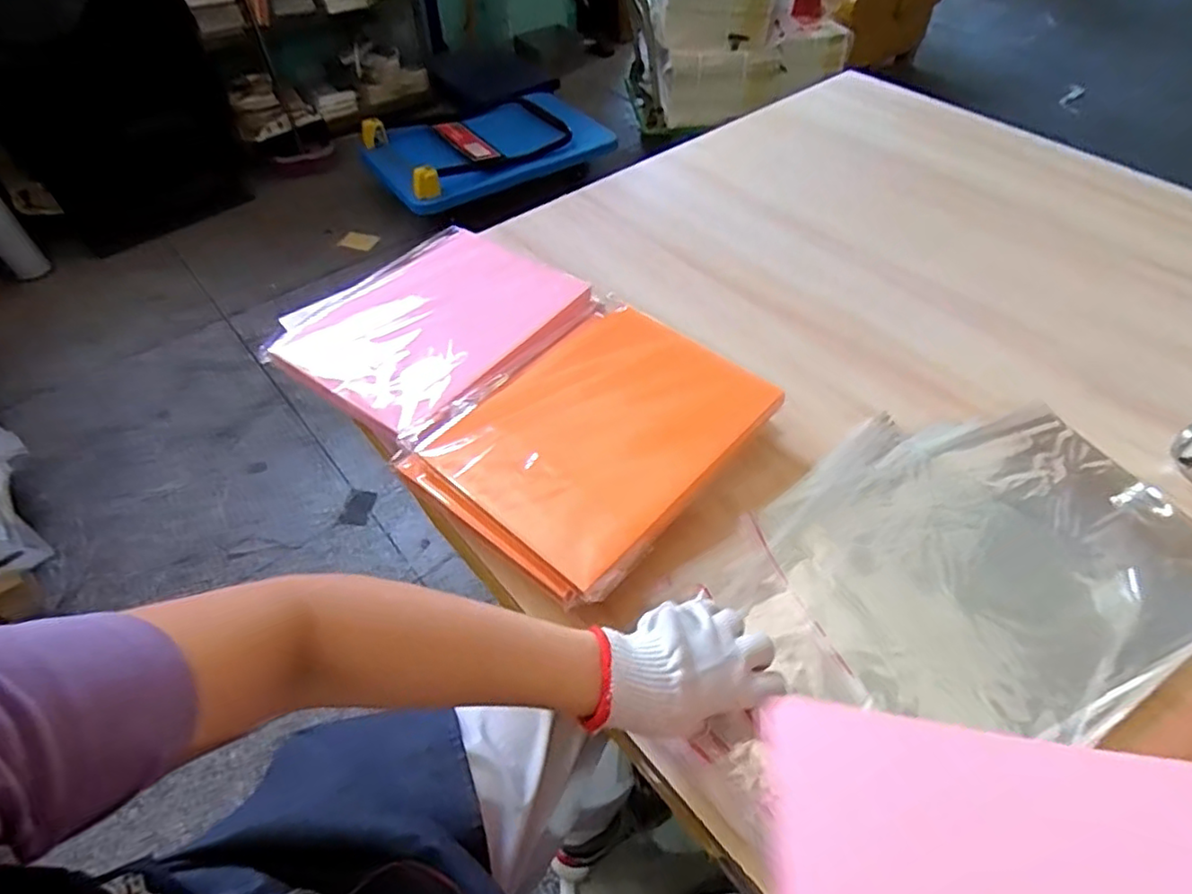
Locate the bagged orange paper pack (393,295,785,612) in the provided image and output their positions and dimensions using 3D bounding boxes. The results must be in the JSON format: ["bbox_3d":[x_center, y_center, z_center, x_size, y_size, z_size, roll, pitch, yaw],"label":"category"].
[{"bbox_3d":[0.001,-0.015,0.609,0.236,0.034,0.303,34,58,26],"label":"bagged orange paper pack"}]

